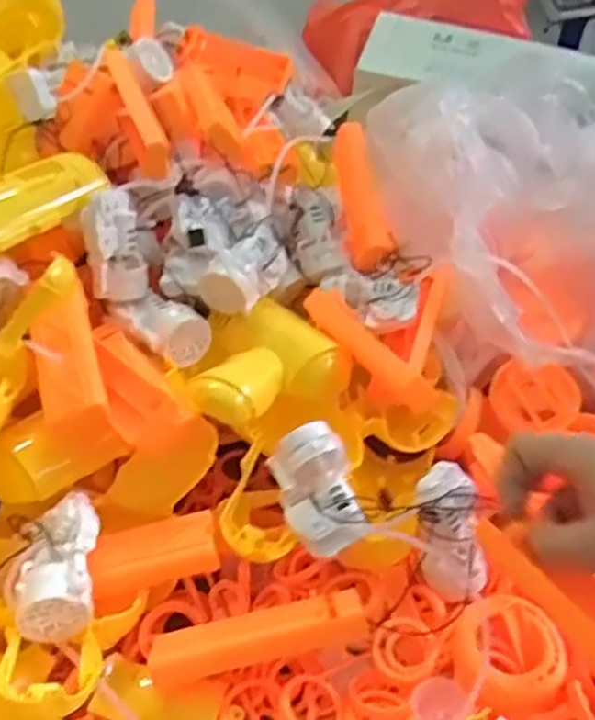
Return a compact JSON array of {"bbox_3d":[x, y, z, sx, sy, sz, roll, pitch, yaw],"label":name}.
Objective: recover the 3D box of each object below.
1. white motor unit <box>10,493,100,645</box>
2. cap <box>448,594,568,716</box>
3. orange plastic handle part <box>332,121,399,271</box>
[{"bbox_3d":[-0.121,0.102,0.366,0.039,0.029,0.062,-4,38,-3],"label":"white motor unit"},{"bbox_3d":[0.108,0.152,0.375,0.054,0.021,0.056,-1,38,1],"label":"cap"},{"bbox_3d":[0.044,-0.120,0.520,0.022,0.032,0.105,-9,75,-10],"label":"orange plastic handle part"}]

